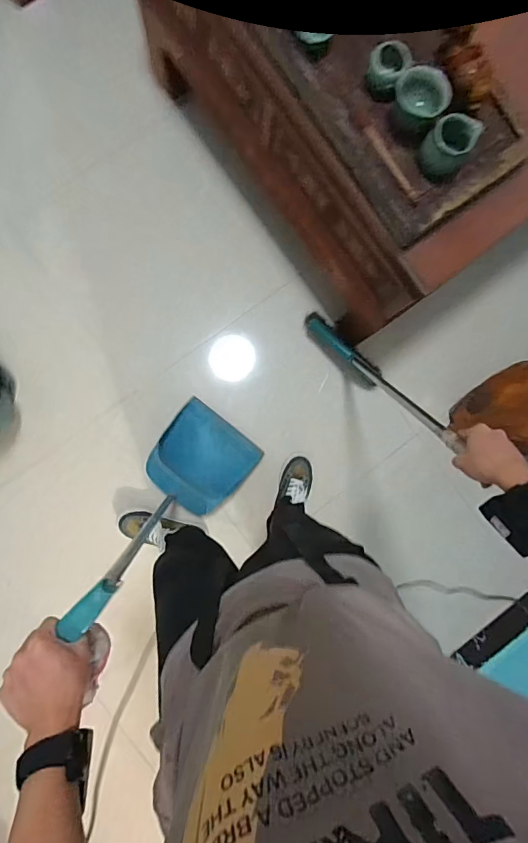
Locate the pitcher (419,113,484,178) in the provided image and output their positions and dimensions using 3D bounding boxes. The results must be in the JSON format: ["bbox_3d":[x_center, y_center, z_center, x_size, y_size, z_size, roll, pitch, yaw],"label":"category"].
[{"bbox_3d":[0.296,-0.446,0.675,0.066,0.061,0.066,32,88,-4],"label":"pitcher"}]

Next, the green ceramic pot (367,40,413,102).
[{"bbox_3d":[0.198,-0.566,0.678,0.060,0.057,0.065,0,90,-4],"label":"green ceramic pot"}]

